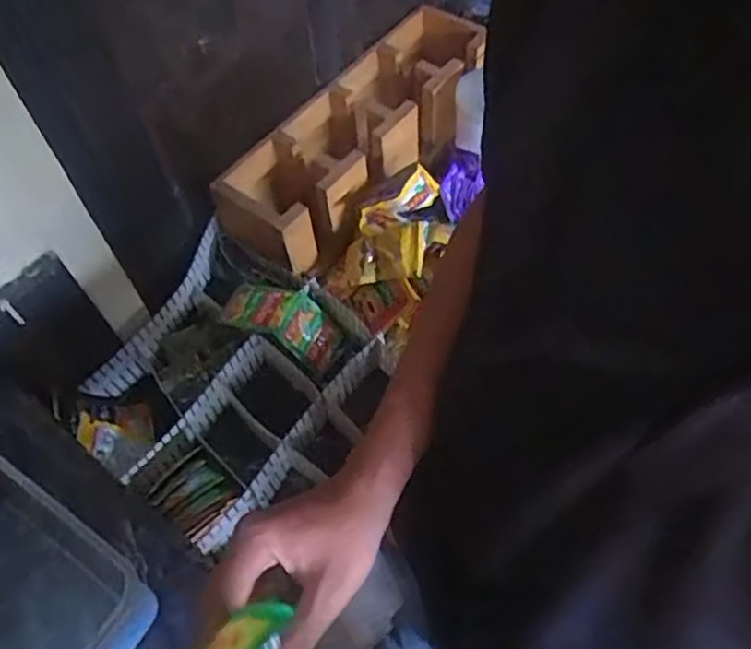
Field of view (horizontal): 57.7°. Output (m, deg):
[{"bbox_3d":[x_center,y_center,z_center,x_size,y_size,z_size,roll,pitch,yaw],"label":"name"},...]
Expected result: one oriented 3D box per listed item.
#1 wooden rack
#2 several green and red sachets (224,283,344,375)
[{"bbox_3d":[-0.002,-0.270,0.964,0.149,0.116,0.466,34,66,22],"label":"wooden rack"},{"bbox_3d":[-0.111,-0.005,0.854,0.146,0.043,0.073,28,61,-9],"label":"several green and red sachets"}]

